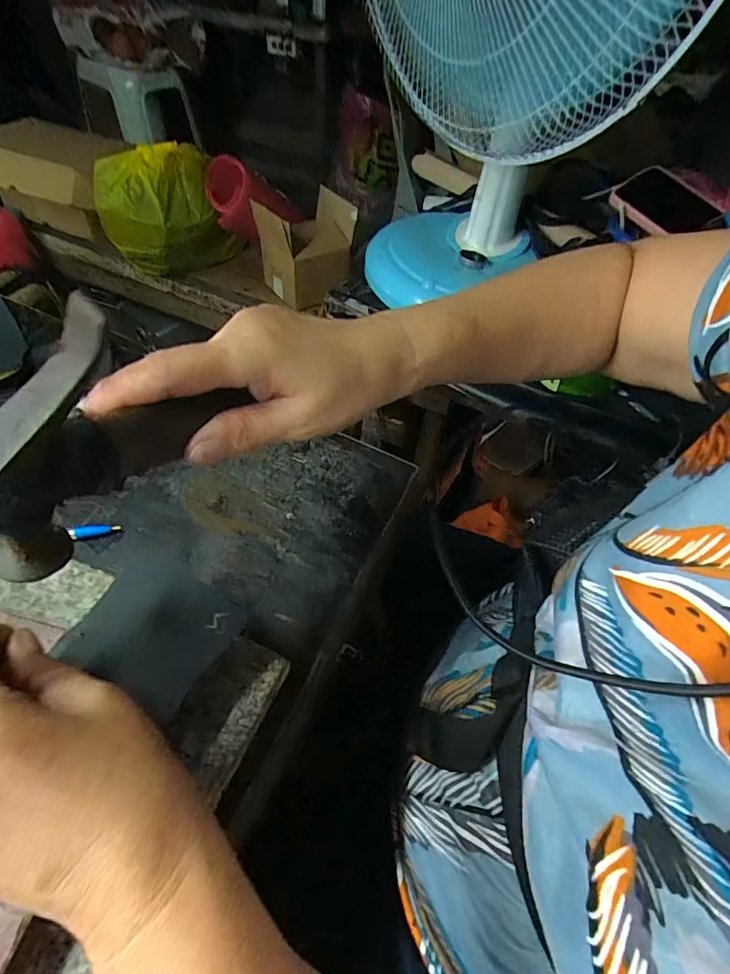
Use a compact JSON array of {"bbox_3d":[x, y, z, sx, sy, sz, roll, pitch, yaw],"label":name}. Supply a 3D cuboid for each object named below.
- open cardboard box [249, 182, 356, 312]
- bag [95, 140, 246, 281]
[{"bbox_3d":[-0.114,-0.481,0.958,0.179,0.163,0.137,-24,58,-22],"label":"open cardboard box"},{"bbox_3d":[-0.404,-0.559,0.970,0.246,0.208,0.158,-28,60,-25],"label":"bag"}]

